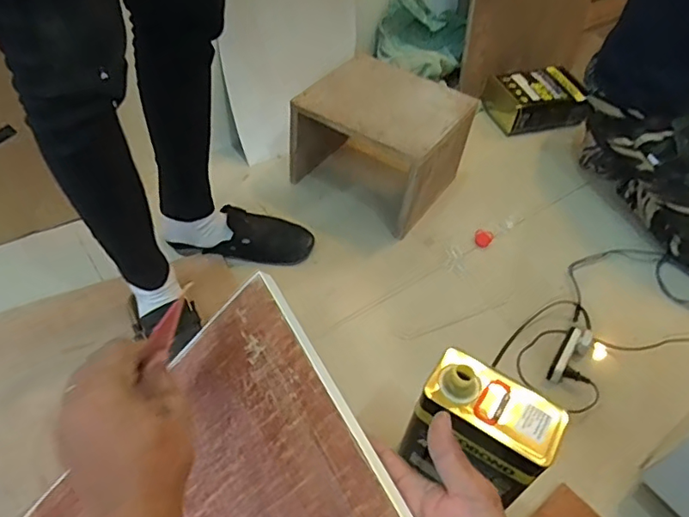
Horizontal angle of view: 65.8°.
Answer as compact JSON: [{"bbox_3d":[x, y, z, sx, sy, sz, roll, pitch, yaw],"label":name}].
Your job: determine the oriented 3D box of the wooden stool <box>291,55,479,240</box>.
[{"bbox_3d":[0.084,-0.266,1.187,0.316,0.223,0.257,28,53,18],"label":"wooden stool"}]

